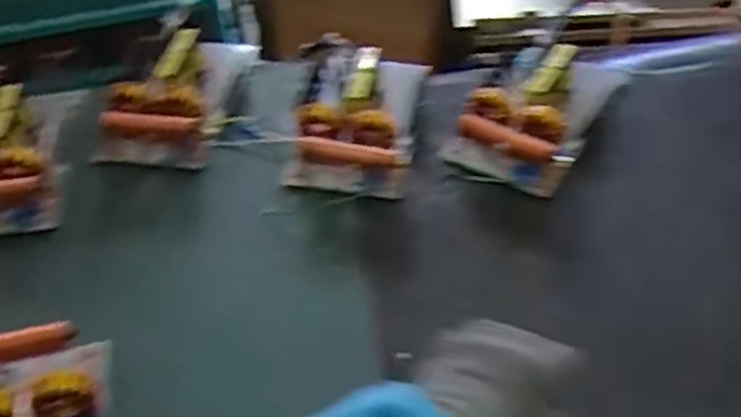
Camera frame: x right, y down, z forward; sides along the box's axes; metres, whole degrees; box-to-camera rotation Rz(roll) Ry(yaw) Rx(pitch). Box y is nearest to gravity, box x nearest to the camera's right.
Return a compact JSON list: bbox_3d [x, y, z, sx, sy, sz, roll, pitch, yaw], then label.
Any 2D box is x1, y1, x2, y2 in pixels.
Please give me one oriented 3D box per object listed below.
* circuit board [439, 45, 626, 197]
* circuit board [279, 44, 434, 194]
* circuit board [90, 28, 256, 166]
[{"bbox_3d":[0.192,-0.134,0.827,0.142,0.055,0.270,23,52,22],"label":"circuit board"},{"bbox_3d":[-0.013,-0.110,0.807,0.132,0.059,0.215,5,48,7],"label":"circuit board"},{"bbox_3d":[-0.218,-0.143,0.843,0.117,0.057,0.229,4,47,6],"label":"circuit board"}]

